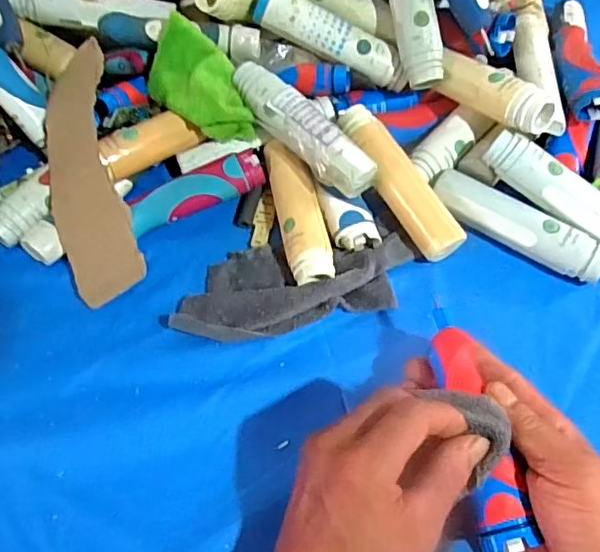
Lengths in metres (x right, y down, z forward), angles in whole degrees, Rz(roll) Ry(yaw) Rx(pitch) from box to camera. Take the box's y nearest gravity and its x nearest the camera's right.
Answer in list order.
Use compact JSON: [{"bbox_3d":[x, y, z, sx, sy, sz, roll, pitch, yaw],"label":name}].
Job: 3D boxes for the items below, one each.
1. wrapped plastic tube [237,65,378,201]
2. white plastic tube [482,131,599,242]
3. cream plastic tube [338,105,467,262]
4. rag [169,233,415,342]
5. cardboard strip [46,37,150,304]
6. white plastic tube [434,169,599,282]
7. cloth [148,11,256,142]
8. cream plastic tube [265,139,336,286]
[{"bbox_3d":[0.004,-0.121,0.450,0.046,0.036,0.140,-33,63,-18],"label":"wrapped plastic tube"},{"bbox_3d":[0.206,-0.060,0.429,0.140,0.026,0.027,38,66,5],"label":"white plastic tube"},{"bbox_3d":[0.077,-0.078,0.444,0.031,0.025,0.143,-28,77,-14],"label":"cream plastic tube"},{"bbox_3d":[-0.002,0.006,0.426,0.179,0.018,0.075,-7,59,-3],"label":"rag"},{"bbox_3d":[-0.170,-0.086,0.441,0.072,0.029,0.215,-26,74,30],"label":"cardboard strip"},{"bbox_3d":[0.169,-0.036,0.440,0.138,0.033,0.034,29,64,18],"label":"white plastic tube"},{"bbox_3d":[-0.082,-0.157,0.461,0.060,0.059,0.099,-39,65,-20],"label":"cloth"},{"bbox_3d":[-0.001,-0.053,0.452,0.035,0.030,0.133,-11,59,-5],"label":"cream plastic tube"}]

